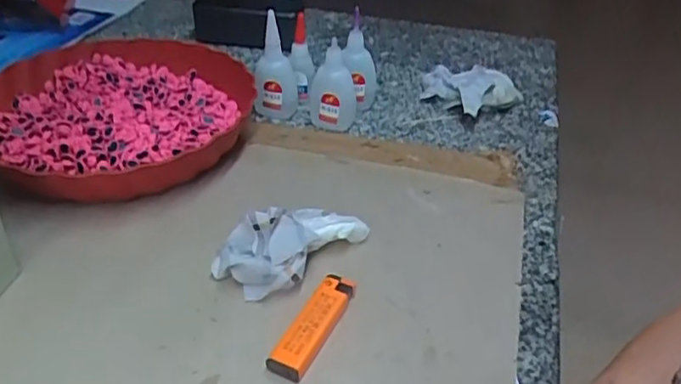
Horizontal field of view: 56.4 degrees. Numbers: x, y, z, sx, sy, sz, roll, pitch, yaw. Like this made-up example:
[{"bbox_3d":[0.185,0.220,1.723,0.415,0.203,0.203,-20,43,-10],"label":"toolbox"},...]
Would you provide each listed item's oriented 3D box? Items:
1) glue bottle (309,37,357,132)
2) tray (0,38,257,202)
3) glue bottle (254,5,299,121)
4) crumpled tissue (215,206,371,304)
[{"bbox_3d":[-0.006,-0.100,0.598,0.044,0.071,0.040,3,36,1],"label":"glue bottle"},{"bbox_3d":[-0.203,-0.072,0.562,0.230,0.044,0.251,3,36,1],"label":"tray"},{"bbox_3d":[-0.058,-0.120,0.594,0.039,0.099,0.041,0,36,-4],"label":"glue bottle"},{"bbox_3d":[-0.031,0.035,0.440,0.108,0.038,0.056,-22,43,-29],"label":"crumpled tissue"}]

